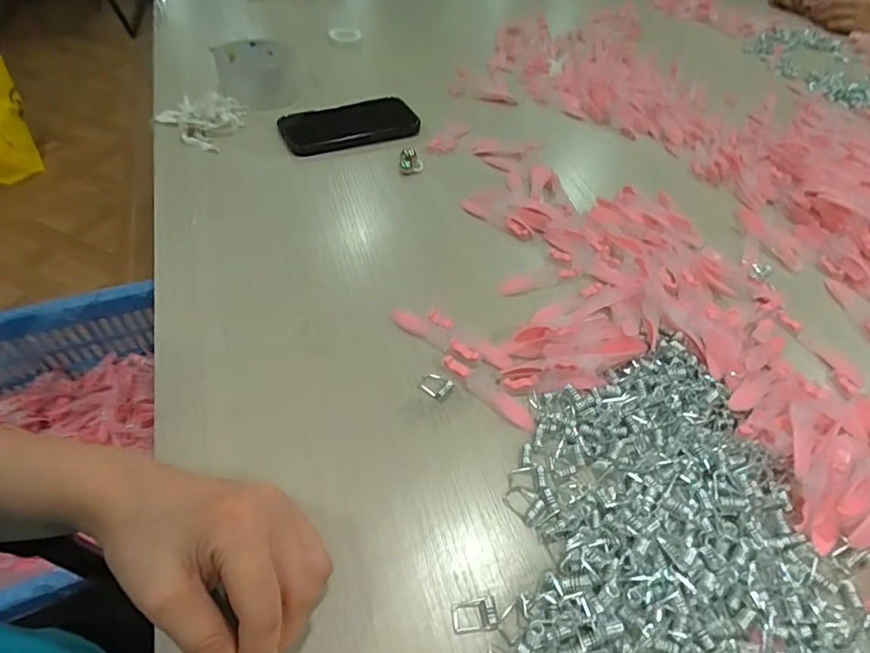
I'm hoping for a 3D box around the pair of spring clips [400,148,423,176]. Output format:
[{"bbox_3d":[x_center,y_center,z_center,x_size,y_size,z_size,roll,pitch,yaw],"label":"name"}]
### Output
[{"bbox_3d":[-0.024,-0.170,0.521,0.023,0.020,0.024,5,49,-1],"label":"pair of spring clips"}]

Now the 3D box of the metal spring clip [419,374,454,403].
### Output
[{"bbox_3d":[0.001,0.040,0.351,0.023,0.007,0.017,29,53,19],"label":"metal spring clip"}]

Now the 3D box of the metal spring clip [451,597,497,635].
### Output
[{"bbox_3d":[0.020,0.149,0.262,0.022,0.004,0.015,-5,50,-9],"label":"metal spring clip"}]

